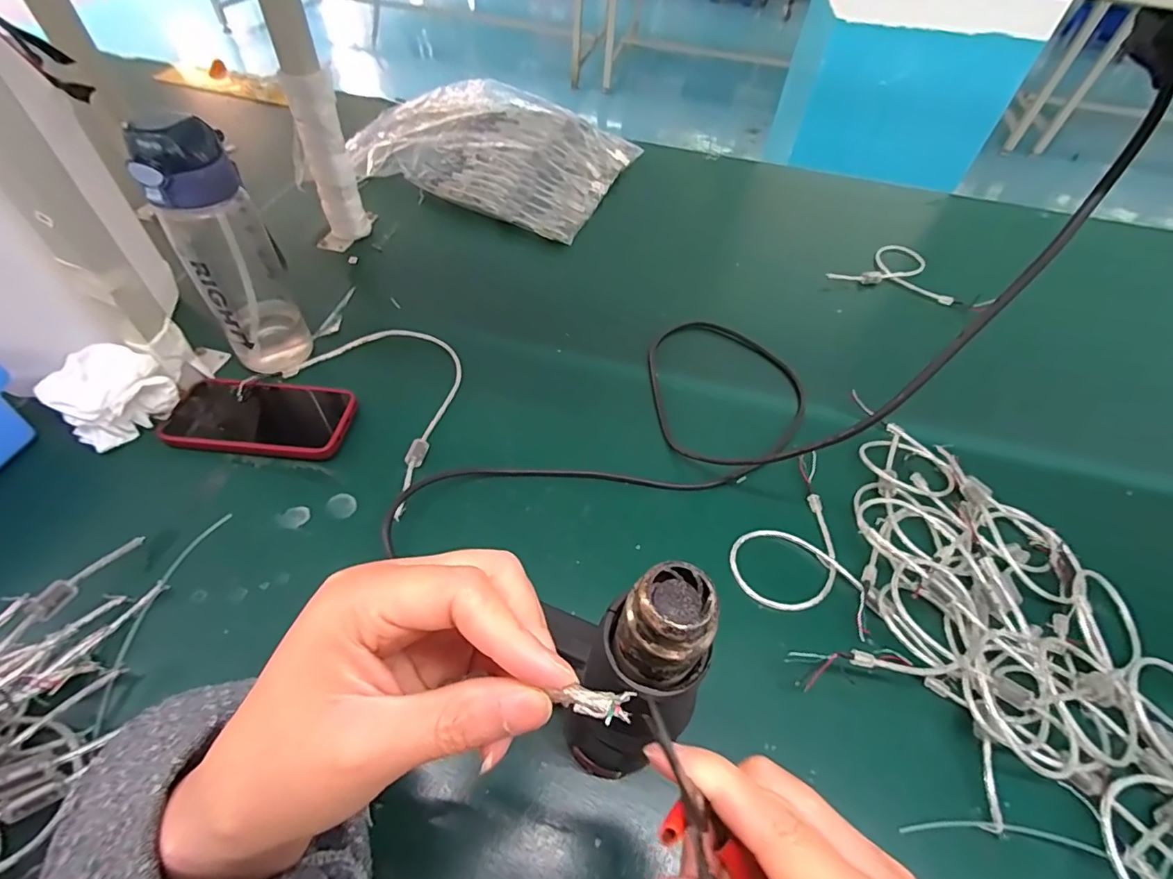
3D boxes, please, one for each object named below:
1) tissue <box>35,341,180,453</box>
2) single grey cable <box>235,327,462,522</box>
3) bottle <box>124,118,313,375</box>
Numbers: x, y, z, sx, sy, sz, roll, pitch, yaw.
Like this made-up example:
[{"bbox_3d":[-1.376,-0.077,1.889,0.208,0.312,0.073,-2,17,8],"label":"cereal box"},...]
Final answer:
[{"bbox_3d":[-0.441,-0.042,0.487,0.047,0.066,0.085,30,54,18],"label":"tissue"},{"bbox_3d":[-0.210,-0.046,0.555,0.232,0.016,0.196,31,53,16],"label":"single grey cable"},{"bbox_3d":[-0.332,-0.169,0.496,0.083,0.231,0.066,-27,58,-25],"label":"bottle"}]

